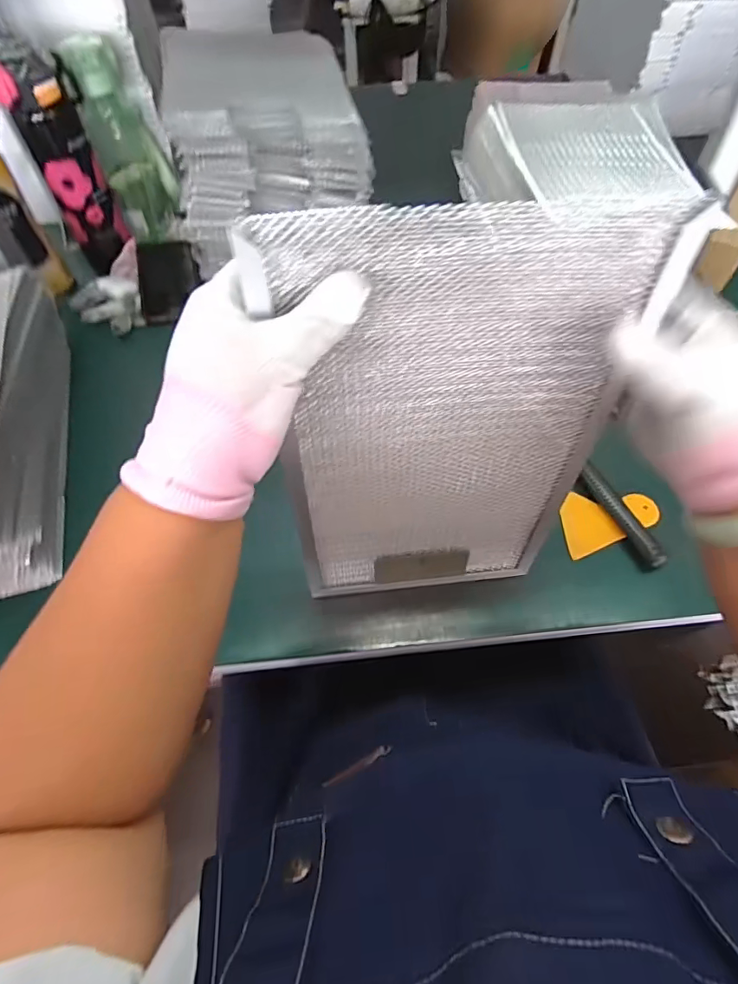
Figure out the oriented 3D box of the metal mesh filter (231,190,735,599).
[{"bbox_3d":[0.047,-0.015,0.335,0.199,0.332,0.013,-5,52,-3],"label":"metal mesh filter"}]

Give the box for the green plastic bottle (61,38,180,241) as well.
[{"bbox_3d":[-0.344,-0.486,0.687,0.082,0.220,0.081,-22,61,-11],"label":"green plastic bottle"}]

